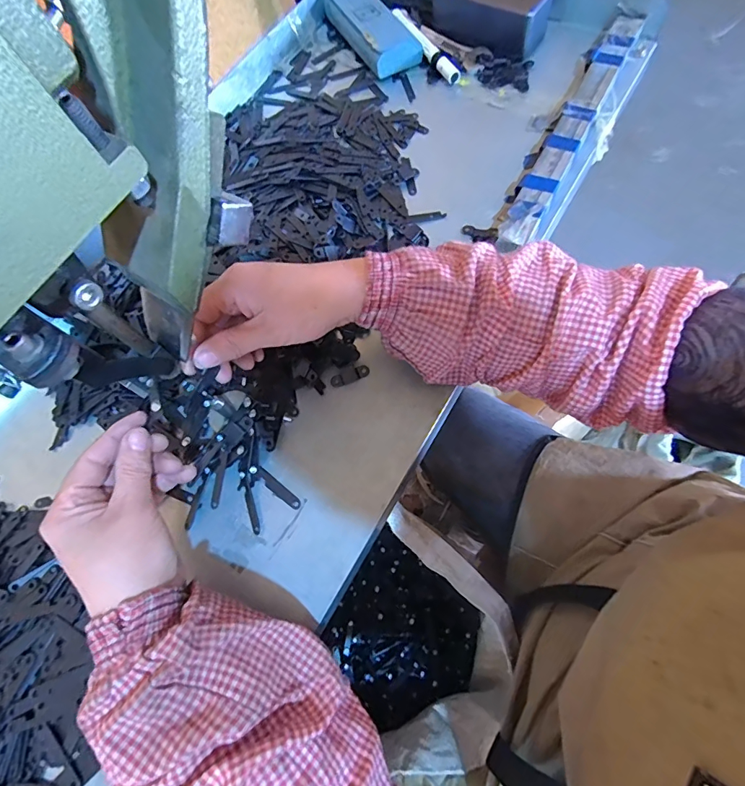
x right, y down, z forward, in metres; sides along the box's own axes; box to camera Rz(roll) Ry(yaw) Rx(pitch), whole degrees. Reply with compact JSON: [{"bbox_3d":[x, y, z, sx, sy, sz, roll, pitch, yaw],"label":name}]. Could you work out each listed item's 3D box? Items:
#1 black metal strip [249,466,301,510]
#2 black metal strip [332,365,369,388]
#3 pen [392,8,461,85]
[{"bbox_3d":[-0.079,0.075,0.350,0.050,0.005,0.010,35,76,18],"label":"black metal strip"},{"bbox_3d":[-0.020,-0.016,0.382,0.034,0.004,0.013,-21,67,-2],"label":"black metal strip"},{"bbox_3d":[0.063,-0.415,0.518,0.020,0.019,0.137,-33,68,-7],"label":"pen"}]

